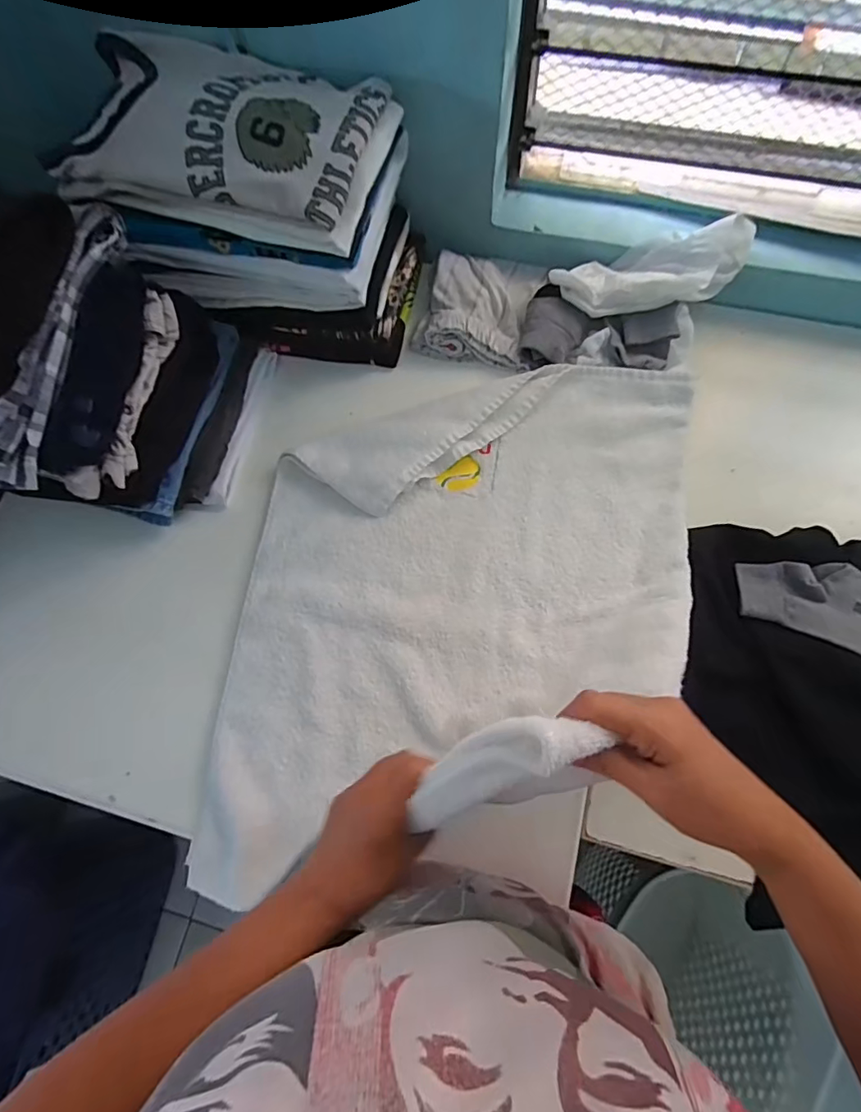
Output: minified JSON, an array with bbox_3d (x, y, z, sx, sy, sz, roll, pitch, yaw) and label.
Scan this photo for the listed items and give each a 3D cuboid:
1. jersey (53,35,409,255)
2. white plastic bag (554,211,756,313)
[{"bbox_3d":[-0.214,-0.437,0.519,0.333,0.066,0.175,15,73,7],"label":"jersey"},{"bbox_3d":[0.279,-0.353,0.620,0.232,0.054,0.084,-6,72,0],"label":"white plastic bag"}]

